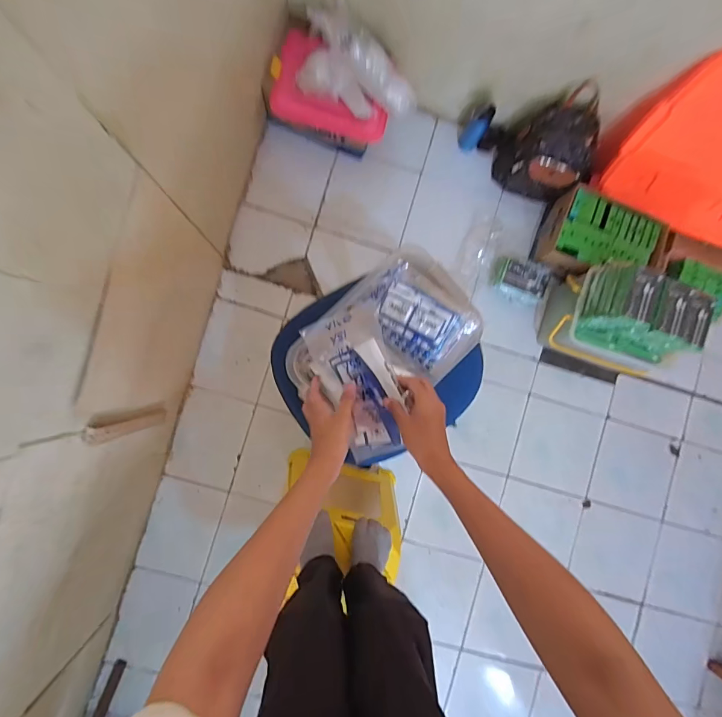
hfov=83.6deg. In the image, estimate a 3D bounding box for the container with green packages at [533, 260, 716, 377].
[{"bbox_3d":[0.801,-0.110,1.259,0.353,0.372,0.237,17,87,-4],"label":"container with green packages"}]

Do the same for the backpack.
[{"bbox_3d":[0.586,-0.640,1.280,0.210,0.287,0.264,-38,91,-7],"label":"backpack"}]

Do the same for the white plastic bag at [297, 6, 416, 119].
[{"bbox_3d":[0.000,-0.811,1.137,0.334,0.122,0.176,14,85,-5],"label":"white plastic bag"}]

